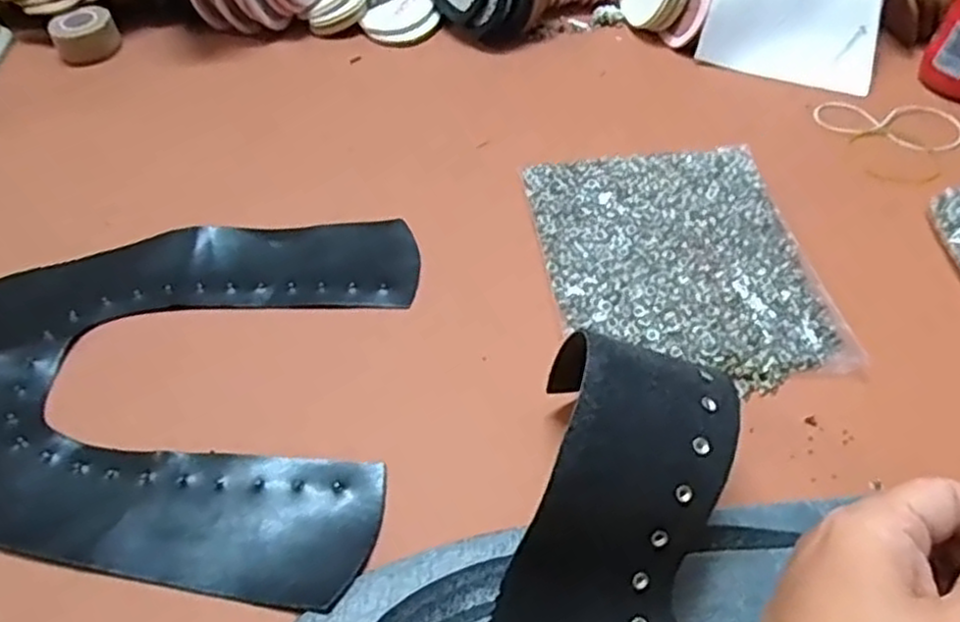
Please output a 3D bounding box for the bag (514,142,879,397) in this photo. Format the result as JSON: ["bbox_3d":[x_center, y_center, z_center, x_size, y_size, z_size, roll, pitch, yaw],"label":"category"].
[{"bbox_3d":[0.113,-0.031,0.420,0.145,0.019,0.177,-8,49,-3],"label":"bag"}]

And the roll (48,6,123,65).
[{"bbox_3d":[-0.325,-0.227,0.605,0.049,0.026,0.049,-2,49,2],"label":"roll"}]

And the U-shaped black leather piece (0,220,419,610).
[{"bbox_3d":[-0.178,0.024,0.390,0.288,0.007,0.223,5,49,8],"label":"U-shaped black leather piece"}]

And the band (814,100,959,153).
[{"bbox_3d":[0.282,-0.129,0.504,0.097,0.004,0.049,8,50,10],"label":"band"}]

